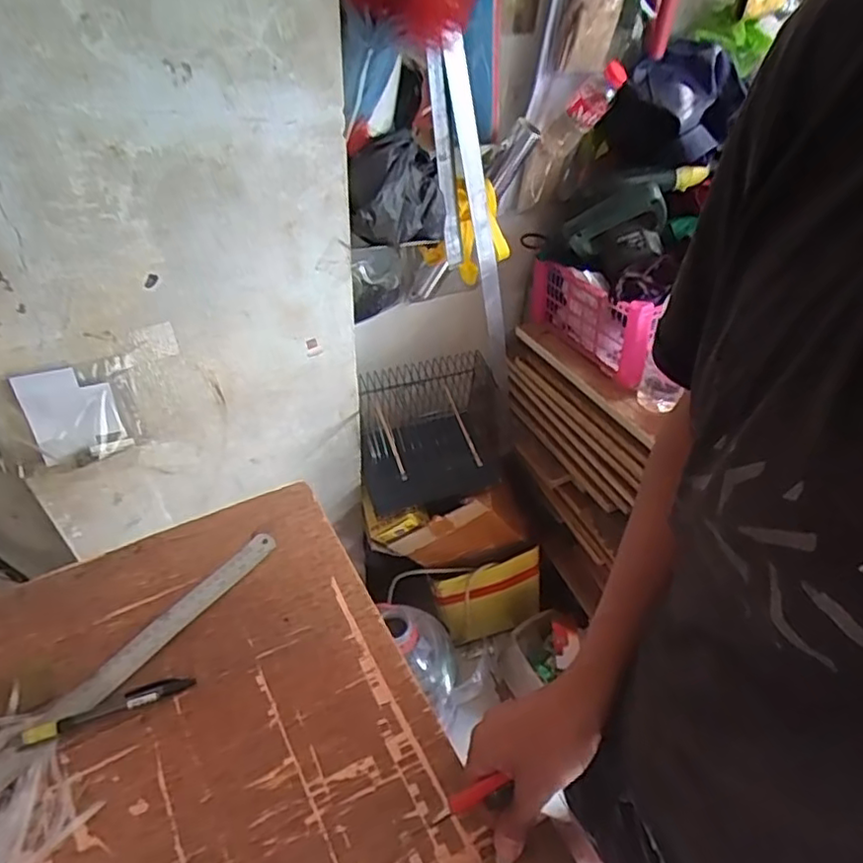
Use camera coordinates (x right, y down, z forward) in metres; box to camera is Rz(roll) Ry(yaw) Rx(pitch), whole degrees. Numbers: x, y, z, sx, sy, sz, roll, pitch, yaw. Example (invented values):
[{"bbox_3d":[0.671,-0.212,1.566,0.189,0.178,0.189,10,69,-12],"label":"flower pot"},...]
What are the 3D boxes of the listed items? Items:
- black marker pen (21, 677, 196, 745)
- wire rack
[{"bbox_3d":[-0.266,0.230,0.531,0.127,0.013,0.013,-15,50,-19],"label":"black marker pen"},{"bbox_3d":[0.004,-0.002,1.070,0.245,0.151,0.182,-11,49,-13],"label":"wire rack"}]

